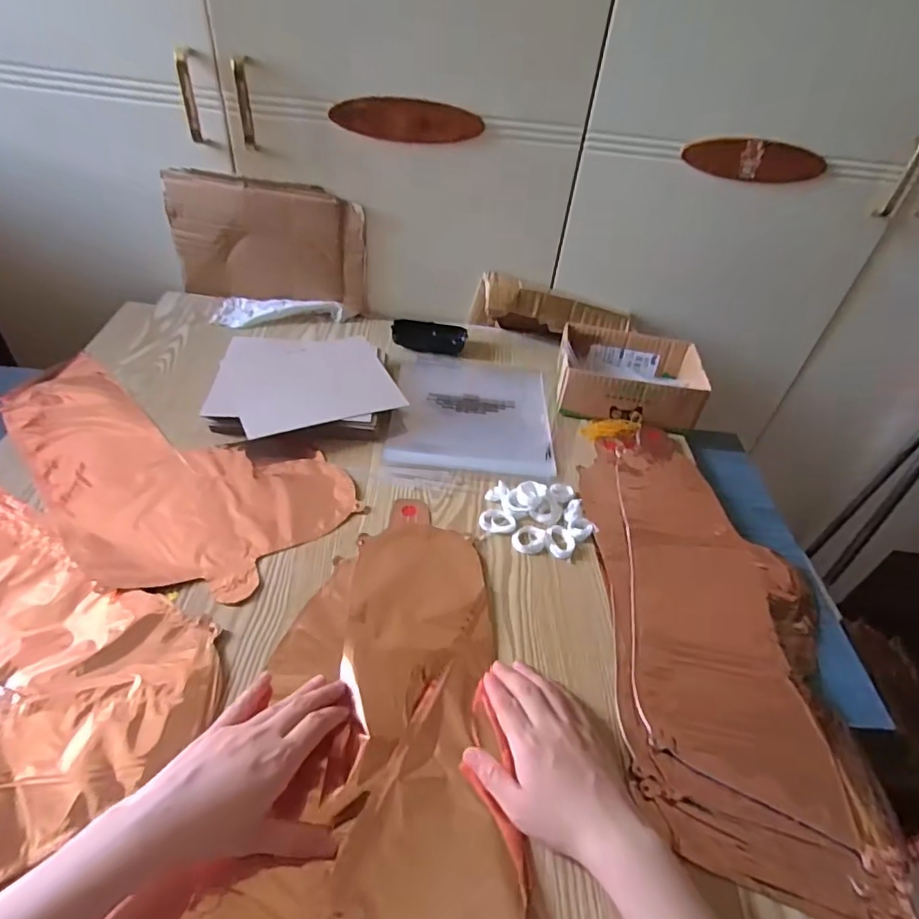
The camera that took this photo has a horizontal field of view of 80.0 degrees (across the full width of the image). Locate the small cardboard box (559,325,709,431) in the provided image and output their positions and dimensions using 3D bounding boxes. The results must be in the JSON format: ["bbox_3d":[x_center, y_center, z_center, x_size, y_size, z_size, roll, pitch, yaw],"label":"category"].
[{"bbox_3d":[0.225,-0.108,0.737,0.177,0.065,0.141,9,43,1],"label":"small cardboard box"}]

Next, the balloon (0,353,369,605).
[{"bbox_3d":[-0.333,-0.004,0.595,0.422,0.012,0.224,31,48,23],"label":"balloon"}]

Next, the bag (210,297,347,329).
[{"bbox_3d":[-0.268,-0.219,0.816,0.184,0.026,0.073,5,43,-3],"label":"bag"}]

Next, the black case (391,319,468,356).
[{"bbox_3d":[-0.044,-0.182,0.813,0.107,0.033,0.034,6,43,-2],"label":"black case"}]

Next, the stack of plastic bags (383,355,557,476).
[{"bbox_3d":[0.016,-0.068,0.719,0.199,0.014,0.234,5,43,-3],"label":"stack of plastic bags"}]

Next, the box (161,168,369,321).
[{"bbox_3d":[-0.277,-0.309,0.799,0.276,0.172,0.029,8,43,0],"label":"box"}]

